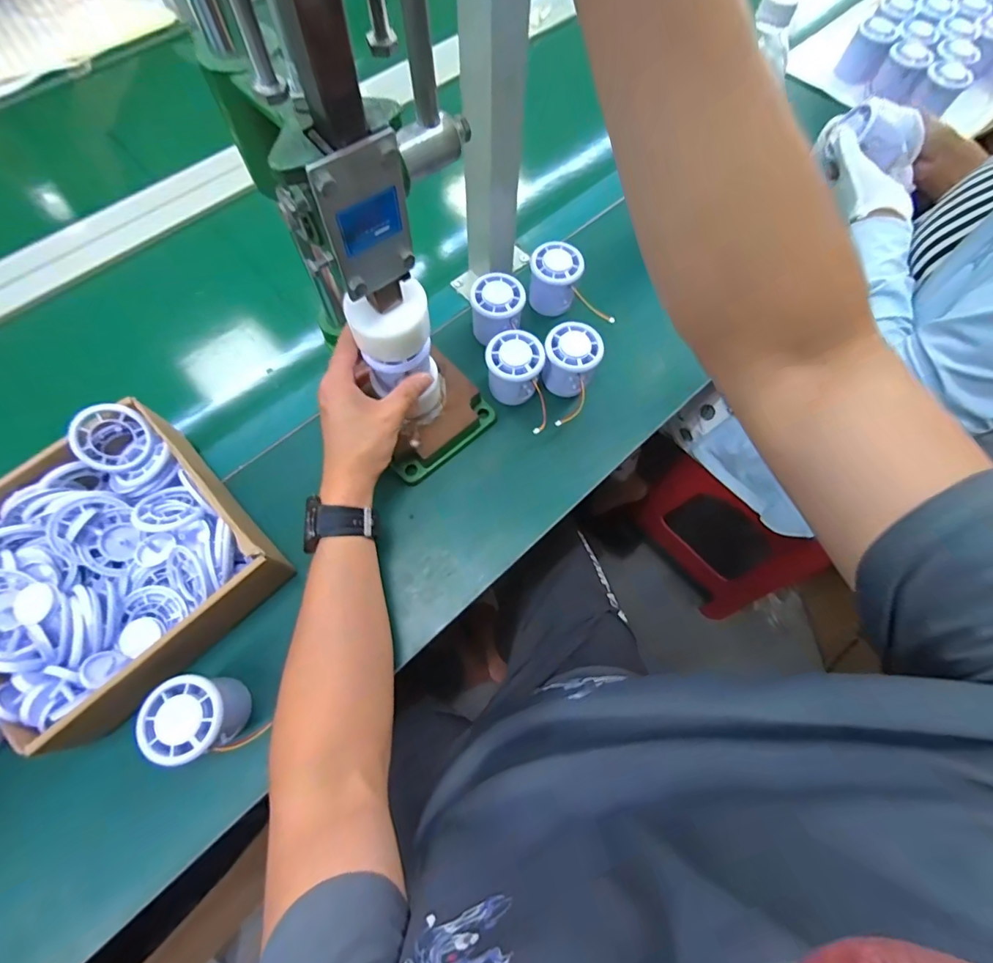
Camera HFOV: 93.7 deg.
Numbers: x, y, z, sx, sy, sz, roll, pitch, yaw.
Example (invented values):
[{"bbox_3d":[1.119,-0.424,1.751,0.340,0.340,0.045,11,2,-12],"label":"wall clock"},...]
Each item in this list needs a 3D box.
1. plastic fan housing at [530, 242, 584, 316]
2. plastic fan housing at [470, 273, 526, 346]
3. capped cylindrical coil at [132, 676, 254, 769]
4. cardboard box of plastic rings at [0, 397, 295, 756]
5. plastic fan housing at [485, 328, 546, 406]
[{"bbox_3d":[0.066,-0.227,0.527,0.056,0.057,0.054,11,69,4],"label":"plastic fan housing"},{"bbox_3d":[0.001,-0.185,0.506,0.057,0.050,0.060,-9,69,-4],"label":"plastic fan housing"},{"bbox_3d":[-0.227,0.182,0.363,0.059,0.062,0.056,0,69,-1],"label":"capped cylindrical coil"},{"bbox_3d":[-0.318,0.071,0.392,0.224,0.074,0.200,42,74,14],"label":"cardboard box of plastic rings"},{"bbox_3d":[0.019,-0.117,0.480,0.056,0.052,0.052,12,69,4],"label":"plastic fan housing"}]

